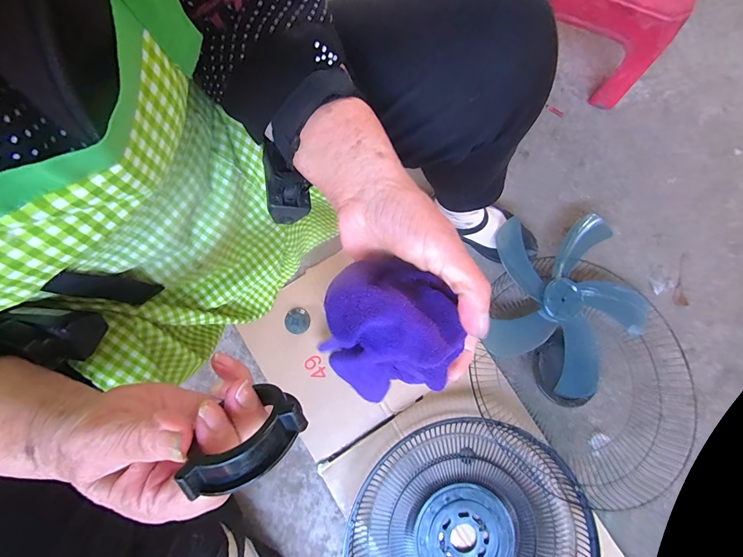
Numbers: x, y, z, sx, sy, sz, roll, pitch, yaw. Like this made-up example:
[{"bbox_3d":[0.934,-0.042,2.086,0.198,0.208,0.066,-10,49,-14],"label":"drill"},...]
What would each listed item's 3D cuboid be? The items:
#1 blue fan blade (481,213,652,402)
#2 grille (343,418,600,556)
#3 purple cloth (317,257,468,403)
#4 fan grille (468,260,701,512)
[{"bbox_3d":[0.357,0.038,0.644,0.308,0.060,0.358,11,80,2],"label":"blue fan blade"},{"bbox_3d":[0.163,0.442,0.579,0.397,0.075,0.399,24,81,4],"label":"grille"},{"bbox_3d":[0.010,0.035,0.221,0.077,0.083,0.086,-1,80,0],"label":"purple cloth"},{"bbox_3d":[0.375,0.172,0.619,0.417,0.062,0.381,40,82,6],"label":"fan grille"}]

